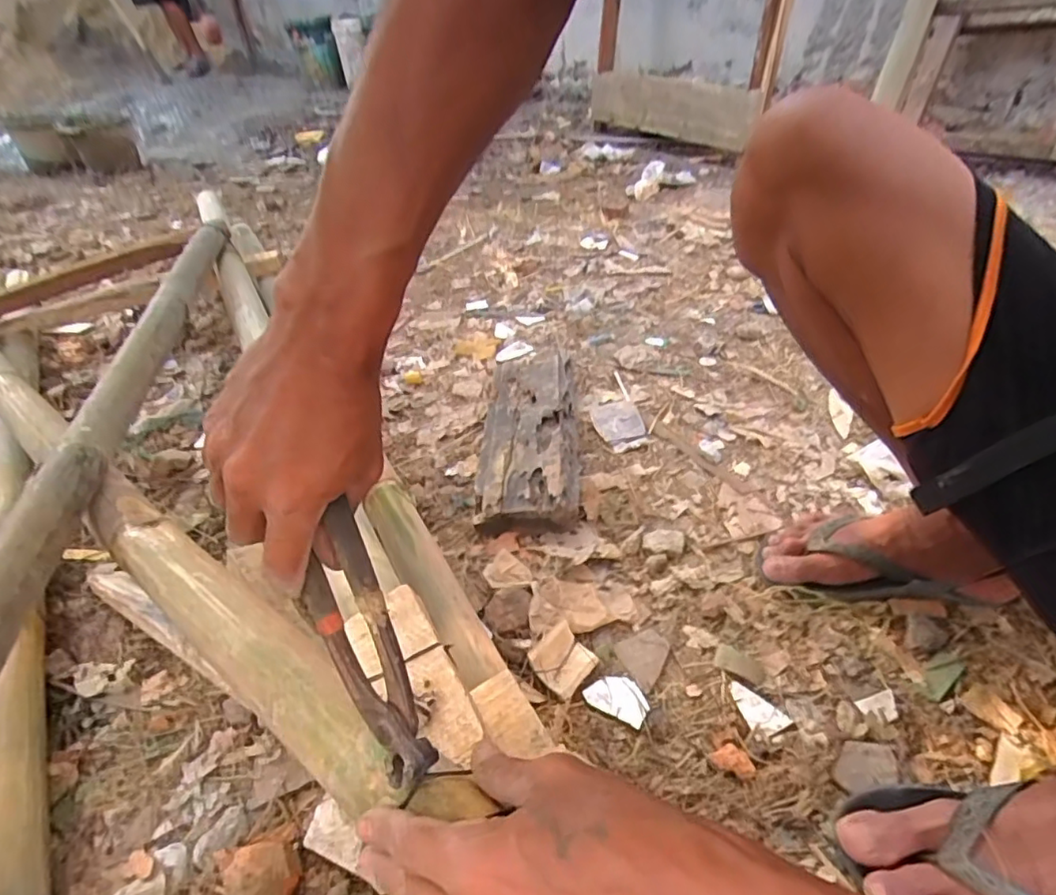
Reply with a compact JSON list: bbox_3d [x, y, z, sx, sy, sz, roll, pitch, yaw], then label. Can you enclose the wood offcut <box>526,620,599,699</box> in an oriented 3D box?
[{"bbox_3d":[0.034,0.205,0.567,0.052,0.010,0.055,43,55,19],"label":"wood offcut"}]

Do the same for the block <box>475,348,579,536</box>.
[{"bbox_3d":[0.004,-0.042,0.865,0.134,0.061,0.430,-2,37,3],"label":"block"}]

